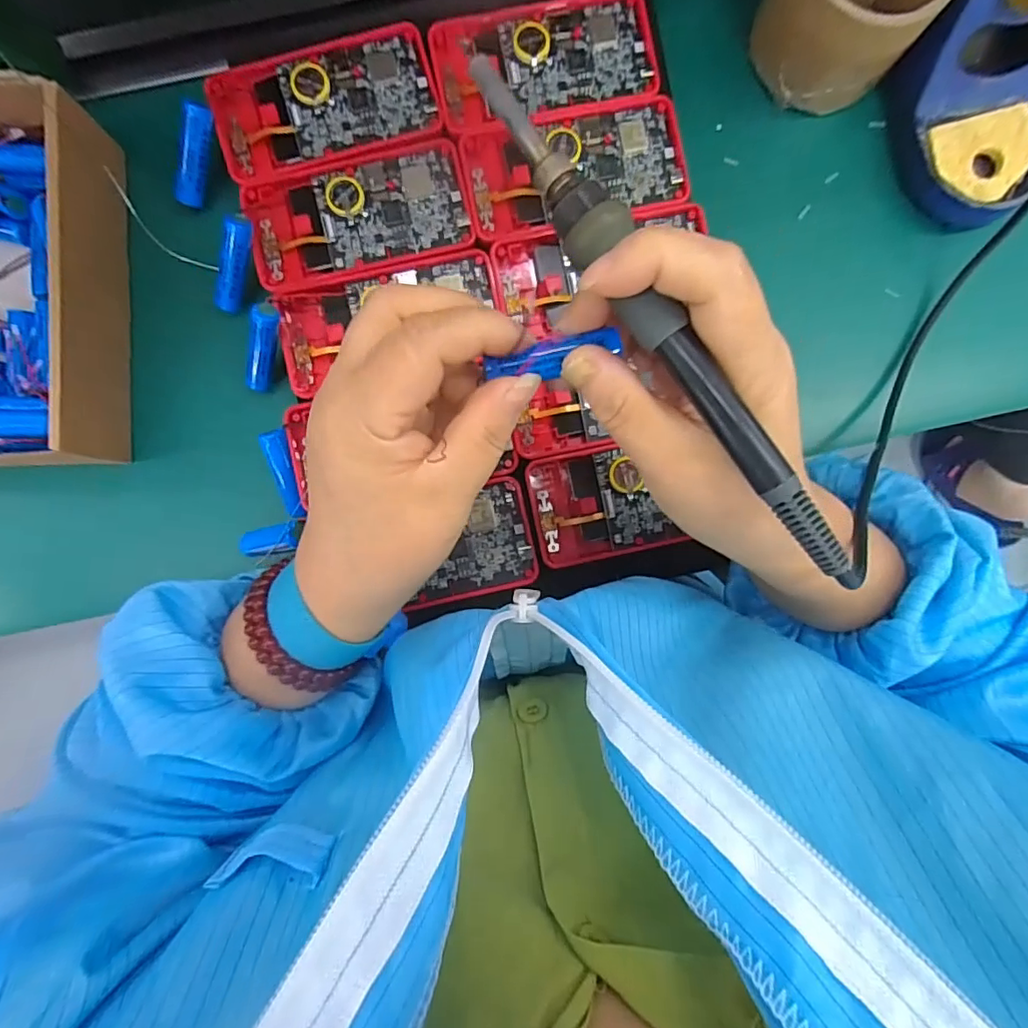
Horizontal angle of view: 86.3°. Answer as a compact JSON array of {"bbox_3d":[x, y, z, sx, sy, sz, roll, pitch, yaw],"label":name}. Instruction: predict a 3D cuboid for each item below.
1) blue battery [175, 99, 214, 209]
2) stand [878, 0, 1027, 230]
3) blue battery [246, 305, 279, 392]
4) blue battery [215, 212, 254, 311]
[{"bbox_3d":[-0.179,-0.200,0.308,0.010,0.013,0.051,23,116,-1],"label":"blue battery"},{"bbox_3d":[0.262,-0.239,0.289,0.080,0.083,0.130,-14,91,-1],"label":"stand"},{"bbox_3d":[-0.139,-0.090,0.304,0.012,0.012,0.050,24,124,-1],"label":"blue battery"},{"bbox_3d":[-0.156,-0.138,0.305,0.012,0.010,0.052,26,120,-1],"label":"blue battery"}]

